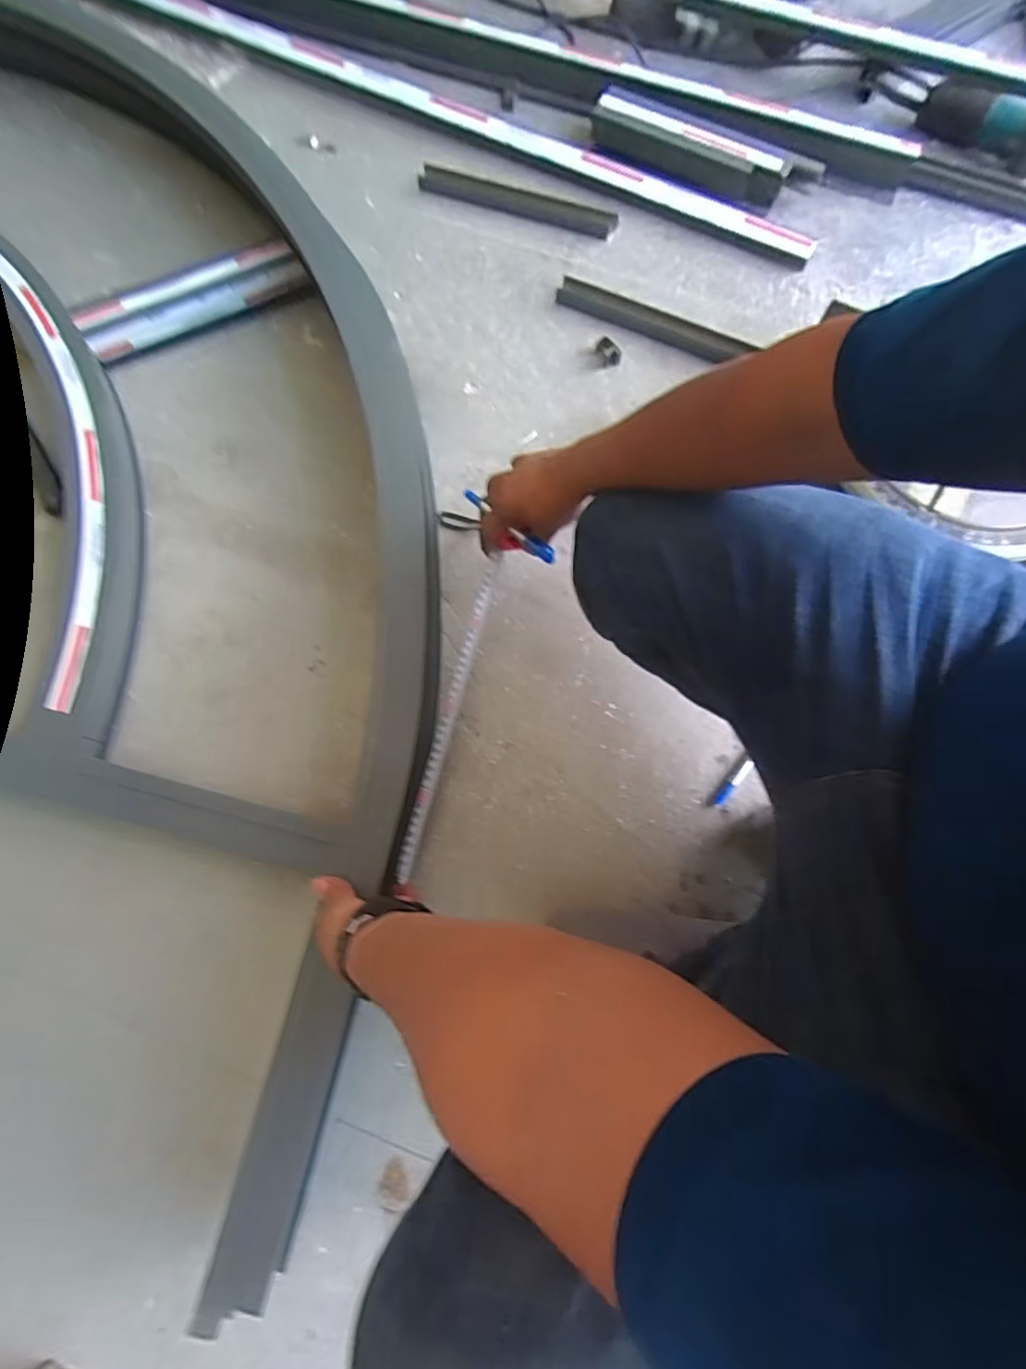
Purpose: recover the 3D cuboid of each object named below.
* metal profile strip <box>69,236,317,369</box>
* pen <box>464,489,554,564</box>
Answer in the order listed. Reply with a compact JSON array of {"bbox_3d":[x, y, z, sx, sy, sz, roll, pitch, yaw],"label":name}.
[{"bbox_3d":[-0.442,-0.533,0.839,0.307,0.074,0.022,-22,32,-5],"label":"metal profile strip"},{"bbox_3d":[-0.004,-0.174,0.658,0.129,0.018,0.017,41,78,13],"label":"pen"}]

